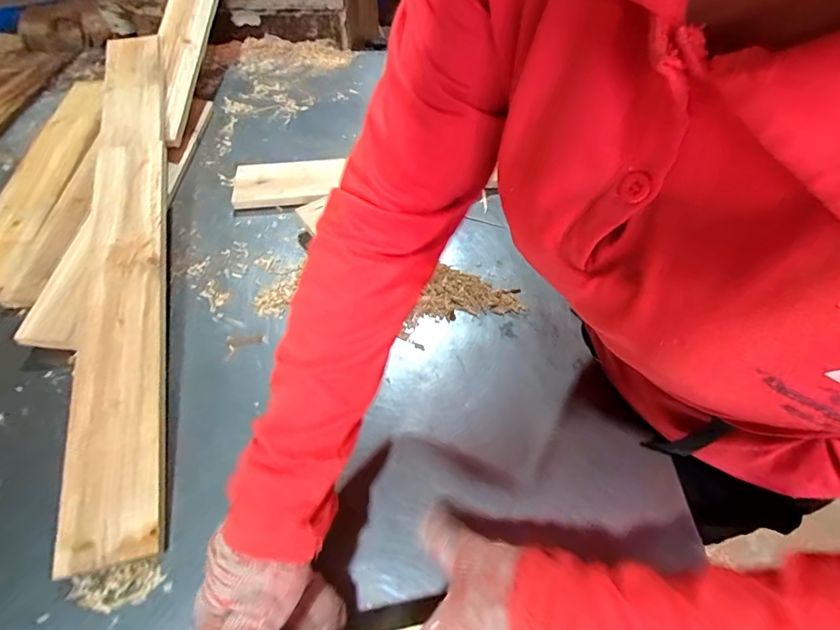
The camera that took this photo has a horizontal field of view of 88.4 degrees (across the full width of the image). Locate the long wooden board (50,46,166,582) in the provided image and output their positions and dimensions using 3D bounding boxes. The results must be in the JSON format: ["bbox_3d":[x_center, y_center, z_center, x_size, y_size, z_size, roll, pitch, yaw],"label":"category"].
[{"bbox_3d":[-0.359,-0.121,0.528,0.086,0.018,0.756,-14,61,-8],"label":"long wooden board"}]

